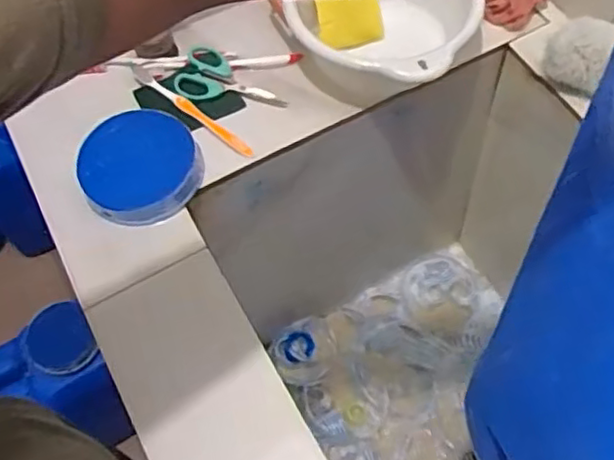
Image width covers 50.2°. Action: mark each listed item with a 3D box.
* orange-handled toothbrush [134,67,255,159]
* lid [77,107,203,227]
[{"bbox_3d":[-0.128,-0.131,0.707,0.177,0.015,0.018,38,70,20],"label":"orange-handled toothbrush"},{"bbox_3d":[-0.167,-0.062,0.655,0.116,0.028,0.109,0,72,0],"label":"lid"}]

